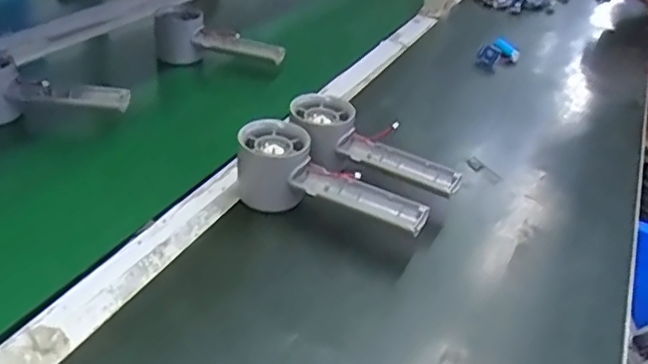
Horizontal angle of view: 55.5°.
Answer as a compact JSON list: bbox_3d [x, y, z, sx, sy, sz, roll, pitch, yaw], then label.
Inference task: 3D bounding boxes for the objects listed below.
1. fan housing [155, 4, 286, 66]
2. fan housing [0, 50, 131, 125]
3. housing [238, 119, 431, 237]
[{"bbox_3d":[-0.121,-0.166,0.730,0.153,0.049,0.055,11,34,6],"label":"fan housing"},{"bbox_3d":[-0.267,-0.086,0.586,0.156,0.053,0.056,2,34,-7],"label":"fan housing"},{"bbox_3d":[0.006,0.003,0.491,0.158,0.060,0.053,17,35,14],"label":"housing"}]

